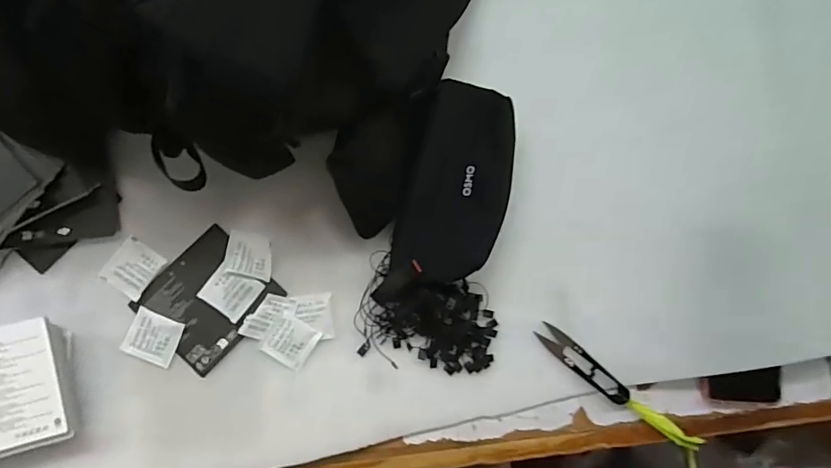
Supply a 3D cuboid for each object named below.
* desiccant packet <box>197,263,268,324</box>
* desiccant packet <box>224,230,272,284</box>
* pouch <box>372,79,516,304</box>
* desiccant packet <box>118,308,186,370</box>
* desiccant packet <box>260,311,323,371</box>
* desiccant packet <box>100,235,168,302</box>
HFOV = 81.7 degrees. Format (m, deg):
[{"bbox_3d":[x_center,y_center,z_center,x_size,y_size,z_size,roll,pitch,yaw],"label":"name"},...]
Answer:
[{"bbox_3d":[-0.158,0.048,0.414,0.041,0.004,0.041,37,82,-2],"label":"desiccant packet"},{"bbox_3d":[-0.144,0.018,0.418,0.040,0.007,0.038,14,83,-5],"label":"desiccant packet"},{"bbox_3d":[0.034,-0.037,0.426,0.087,0.039,0.193,14,83,-5],"label":"pouch"},{"bbox_3d":[-0.220,0.087,0.403,0.042,0.004,0.039,24,82,-4],"label":"desiccant packet"},{"bbox_3d":[-0.107,0.092,0.413,0.038,0.006,0.038,34,82,-3],"label":"desiccant packet"},{"bbox_3d":[-0.239,0.029,0.408,0.038,0.005,0.041,34,82,-3],"label":"desiccant packet"}]

